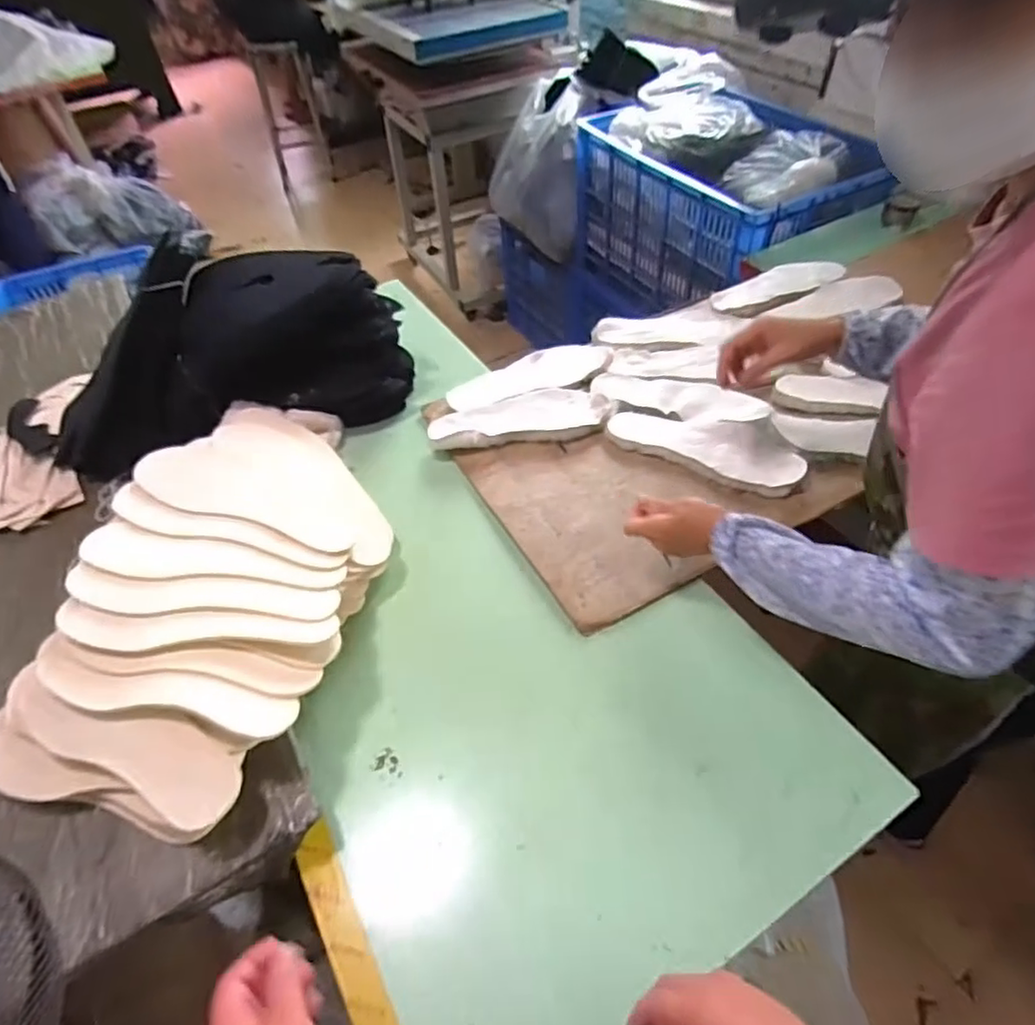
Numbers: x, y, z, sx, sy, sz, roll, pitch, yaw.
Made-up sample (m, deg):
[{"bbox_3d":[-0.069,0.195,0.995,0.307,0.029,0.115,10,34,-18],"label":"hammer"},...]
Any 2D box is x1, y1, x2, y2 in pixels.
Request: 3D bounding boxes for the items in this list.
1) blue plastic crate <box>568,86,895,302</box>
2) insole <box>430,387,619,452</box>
[{"bbox_3d":[0.479,-0.763,1.584,0.361,0.338,0.630,-26,52,-16],"label":"blue plastic crate"},{"bbox_3d":[0.006,-0.152,0.949,0.269,0.023,0.109,-7,49,0],"label":"insole"}]

